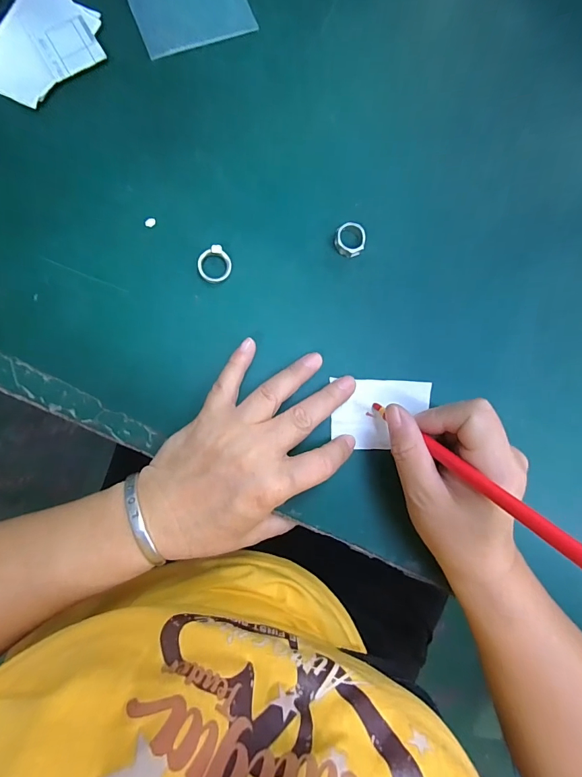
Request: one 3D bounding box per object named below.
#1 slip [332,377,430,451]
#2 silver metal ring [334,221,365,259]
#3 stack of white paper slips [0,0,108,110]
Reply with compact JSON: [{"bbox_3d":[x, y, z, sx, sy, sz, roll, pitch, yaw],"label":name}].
[{"bbox_3d":[0.064,0.018,0.275,0.070,0.004,0.049,3,87,-7],"label":"slip"},{"bbox_3d":[0.042,-0.105,0.274,0.022,0.011,0.021,0,88,-6],"label":"silver metal ring"},{"bbox_3d":[-0.161,-0.221,0.253,0.062,0.007,0.077,27,85,-4],"label":"stack of white paper slips"}]

